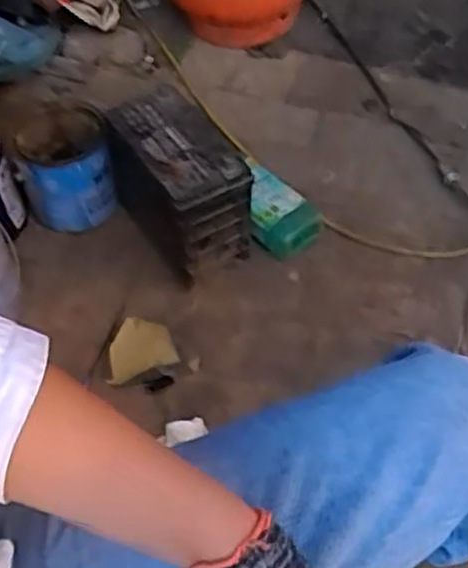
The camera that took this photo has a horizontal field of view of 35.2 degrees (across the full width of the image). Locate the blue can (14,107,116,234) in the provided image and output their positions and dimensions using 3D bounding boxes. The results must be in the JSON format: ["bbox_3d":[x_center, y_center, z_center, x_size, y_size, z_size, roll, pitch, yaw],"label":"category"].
[{"bbox_3d":[-0.273,-0.188,1.228,0.145,0.155,0.160,-10,55,-4],"label":"blue can"}]

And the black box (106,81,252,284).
[{"bbox_3d":[-0.083,-0.149,1.143,0.131,0.195,0.235,-27,57,-14],"label":"black box"}]

